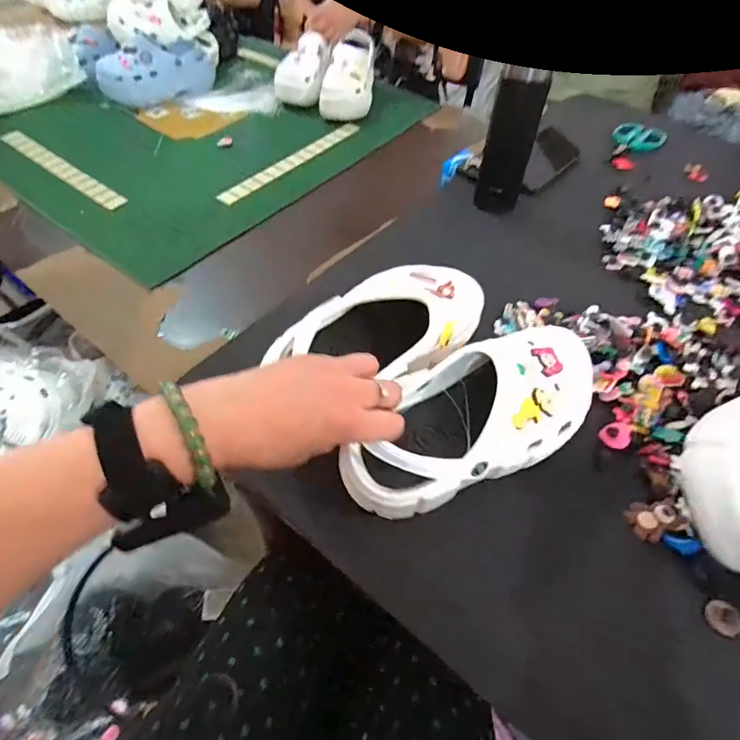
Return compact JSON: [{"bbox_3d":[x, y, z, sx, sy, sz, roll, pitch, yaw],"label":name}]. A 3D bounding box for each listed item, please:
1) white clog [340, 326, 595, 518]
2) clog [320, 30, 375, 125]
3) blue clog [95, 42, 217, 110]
[{"bbox_3d":[0.091,0.037,0.386,0.242,0.096,0.101,-29,57,-13],"label":"white clog"},{"bbox_3d":[-0.046,-0.687,1.065,0.117,0.080,0.216,11,72,8],"label":"clog"},{"bbox_3d":[-0.509,-0.718,1.104,0.265,0.103,0.119,-27,57,-20],"label":"blue clog"}]

